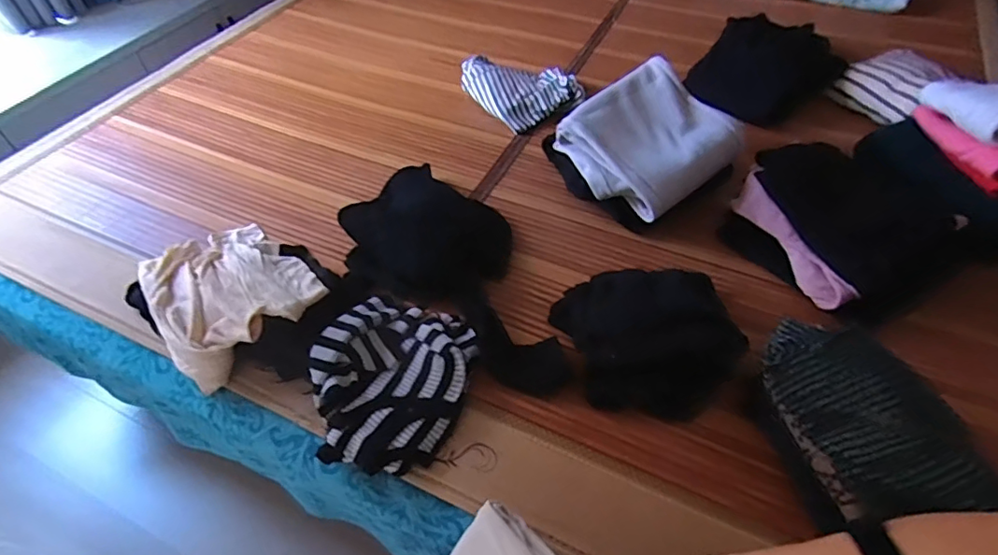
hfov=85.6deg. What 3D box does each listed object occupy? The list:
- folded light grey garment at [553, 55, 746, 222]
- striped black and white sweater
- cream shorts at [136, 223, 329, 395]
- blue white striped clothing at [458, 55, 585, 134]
[{"bbox_3d":[0.244,-0.227,0.895,0.245,0.052,0.230,-37,69,-11],"label":"folded light grey garment"},{"bbox_3d":[-0.139,0.122,0.691,0.197,0.054,0.232,8,51,8],"label":"striped black and white sweater"},{"bbox_3d":[-0.394,0.013,0.789,0.204,0.133,0.314,-30,55,-23],"label":"cream shorts"},{"bbox_3d":[0.044,-0.409,1.160,0.174,0.067,0.274,-30,55,-23],"label":"blue white striped clothing"}]

